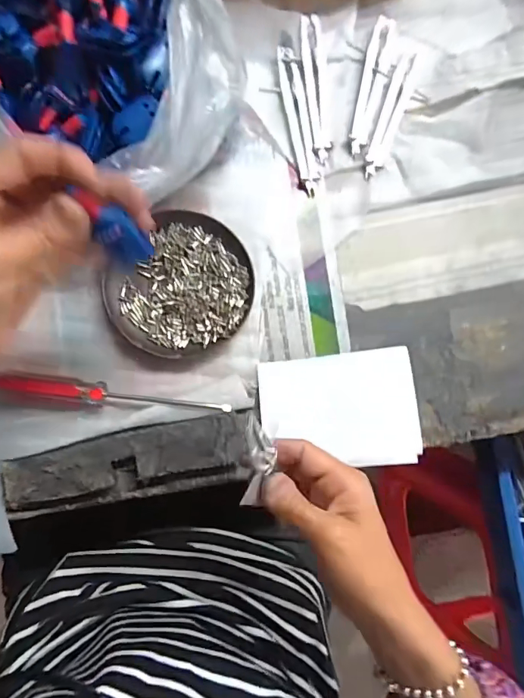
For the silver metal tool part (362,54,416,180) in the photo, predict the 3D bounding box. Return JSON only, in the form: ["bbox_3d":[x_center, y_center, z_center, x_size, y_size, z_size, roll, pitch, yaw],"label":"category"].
[{"bbox_3d":[0.114,-0.207,0.382,0.019,0.006,0.113,18,86,-3],"label":"silver metal tool part"}]

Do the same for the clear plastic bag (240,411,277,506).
[{"bbox_3d":[-0.002,0.067,0.261,0.020,0.022,0.056,2,87,-4],"label":"clear plastic bag"}]

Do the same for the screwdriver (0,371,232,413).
[{"bbox_3d":[-0.117,0.041,0.341,0.179,0.019,0.025,8,87,-4],"label":"screwdriver"}]

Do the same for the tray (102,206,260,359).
[{"bbox_3d":[-0.063,-0.049,0.352,0.106,0.019,0.115,0,87,-4],"label":"tray"}]

